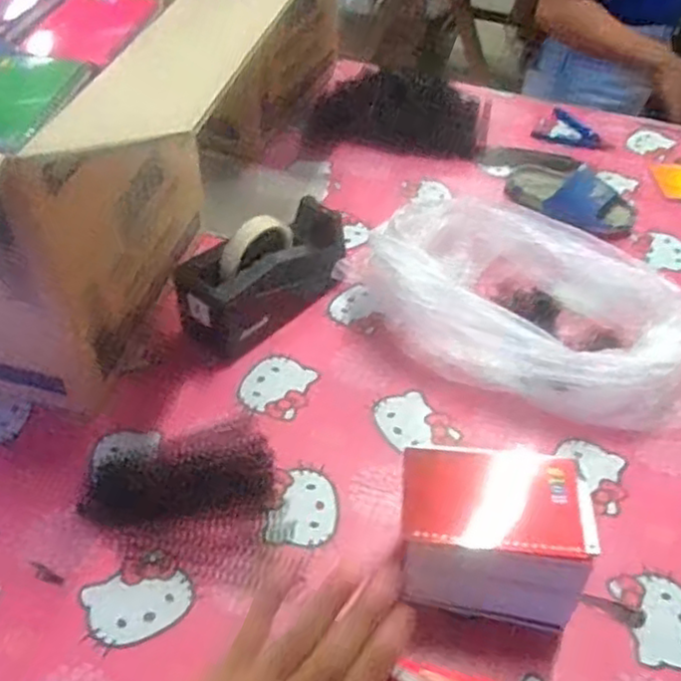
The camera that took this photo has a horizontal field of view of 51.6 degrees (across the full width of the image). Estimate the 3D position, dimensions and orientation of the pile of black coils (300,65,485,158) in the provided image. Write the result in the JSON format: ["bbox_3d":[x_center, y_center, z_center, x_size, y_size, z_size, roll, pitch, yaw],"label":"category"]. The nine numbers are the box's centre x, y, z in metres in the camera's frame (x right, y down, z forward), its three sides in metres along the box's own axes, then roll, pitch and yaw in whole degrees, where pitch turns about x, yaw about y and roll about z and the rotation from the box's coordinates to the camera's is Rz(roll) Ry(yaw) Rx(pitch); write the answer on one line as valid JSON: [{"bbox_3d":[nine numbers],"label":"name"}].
[{"bbox_3d":[0.087,-0.364,1.110,0.270,0.037,0.187,2,46,-3],"label":"pile of black coils"}]

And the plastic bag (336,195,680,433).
[{"bbox_3d":[0.219,-0.053,0.781,0.403,0.112,0.250,29,50,21],"label":"plastic bag"}]

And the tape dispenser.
[{"bbox_3d":[-0.078,-0.075,0.763,0.069,0.112,0.203,36,53,27],"label":"tape dispenser"}]

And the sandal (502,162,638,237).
[{"bbox_3d":[0.304,-0.193,0.947,0.178,0.057,0.080,27,50,20],"label":"sandal"}]

